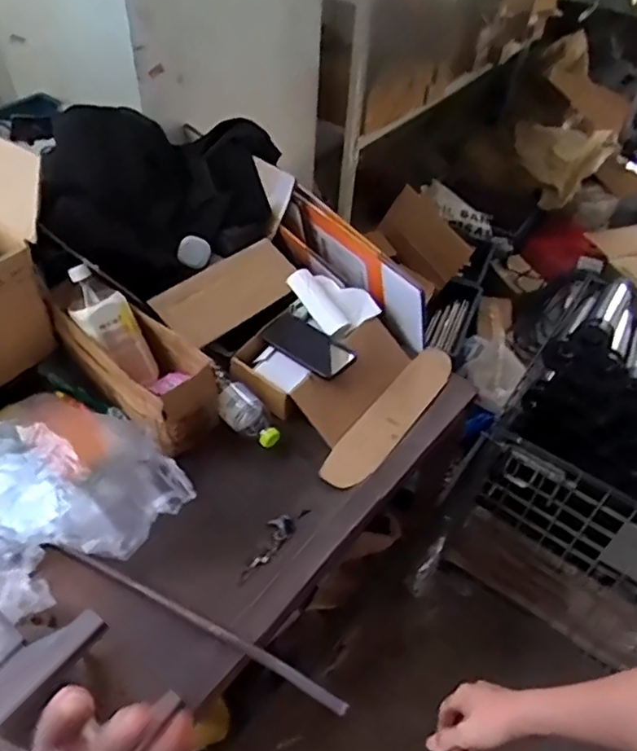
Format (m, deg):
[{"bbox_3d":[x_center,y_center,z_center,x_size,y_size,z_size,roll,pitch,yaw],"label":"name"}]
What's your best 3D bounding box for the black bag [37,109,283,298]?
[{"bbox_3d":[-0.272,-0.355,1.134,0.440,0.181,0.335,-14,49,-17],"label":"black bag"}]

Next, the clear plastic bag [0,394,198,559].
[{"bbox_3d":[-0.359,0.123,0.836,0.310,0.112,0.239,27,50,20],"label":"clear plastic bag"}]

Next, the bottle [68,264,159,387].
[{"bbox_3d":[-0.319,-0.075,0.950,0.059,0.210,0.084,-9,27,50],"label":"bottle"}]

